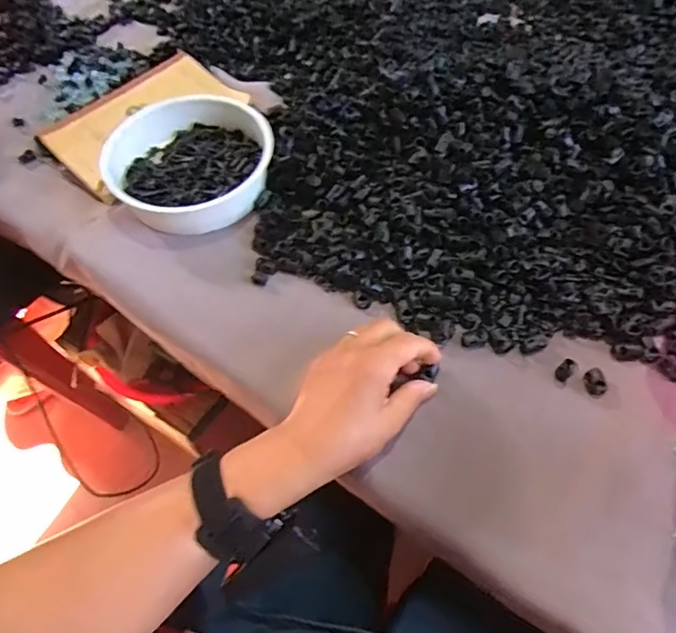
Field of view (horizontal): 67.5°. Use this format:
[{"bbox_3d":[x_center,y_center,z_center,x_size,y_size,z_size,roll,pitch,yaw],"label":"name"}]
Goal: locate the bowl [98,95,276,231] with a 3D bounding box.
[{"bbox_3d":[-0.149,-0.161,0.520,0.162,0.049,0.159,-1,59,2],"label":"bowl"}]

